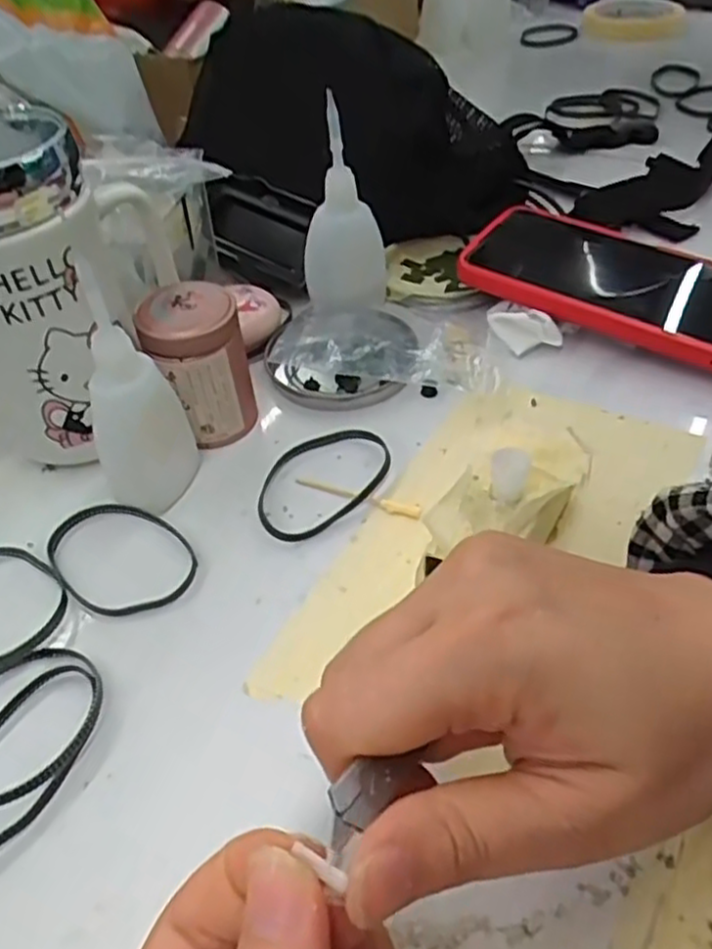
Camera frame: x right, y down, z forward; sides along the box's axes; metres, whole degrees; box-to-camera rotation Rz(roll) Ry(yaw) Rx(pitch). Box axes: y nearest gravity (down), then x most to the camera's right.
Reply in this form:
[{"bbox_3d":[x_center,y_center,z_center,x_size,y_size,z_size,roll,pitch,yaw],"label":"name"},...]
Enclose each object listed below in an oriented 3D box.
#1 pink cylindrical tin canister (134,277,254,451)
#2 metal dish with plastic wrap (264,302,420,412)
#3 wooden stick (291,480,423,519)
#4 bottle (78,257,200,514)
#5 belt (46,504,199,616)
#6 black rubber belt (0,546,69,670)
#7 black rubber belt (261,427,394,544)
[{"bbox_3d":[-0.073,-0.050,0.344,0.043,0.065,0.039,-17,47,-13],"label":"pink cylindrical tin canister"},{"bbox_3d":[-0.006,-0.068,0.389,0.076,0.015,0.080,-2,45,2],"label":"metal dish with plastic wrap"},{"bbox_3d":[0.000,0.009,0.324,0.059,0.004,0.007,18,49,20],"label":"wooden stick"},{"bbox_3d":[-0.092,-0.032,0.302,0.033,0.101,0.036,5,46,8],"label":"bottle"},{"bbox_3d":[-0.098,0.033,0.305,0.069,0.004,0.049,25,52,25],"label":"belt"},{"bbox_3d":[-0.145,0.052,0.290,0.060,0.004,0.057,-2,45,2],"label":"black rubber belt"},{"bbox_3d":[-0.017,0.001,0.330,0.070,0.008,0.049,-32,52,-25],"label":"black rubber belt"}]

